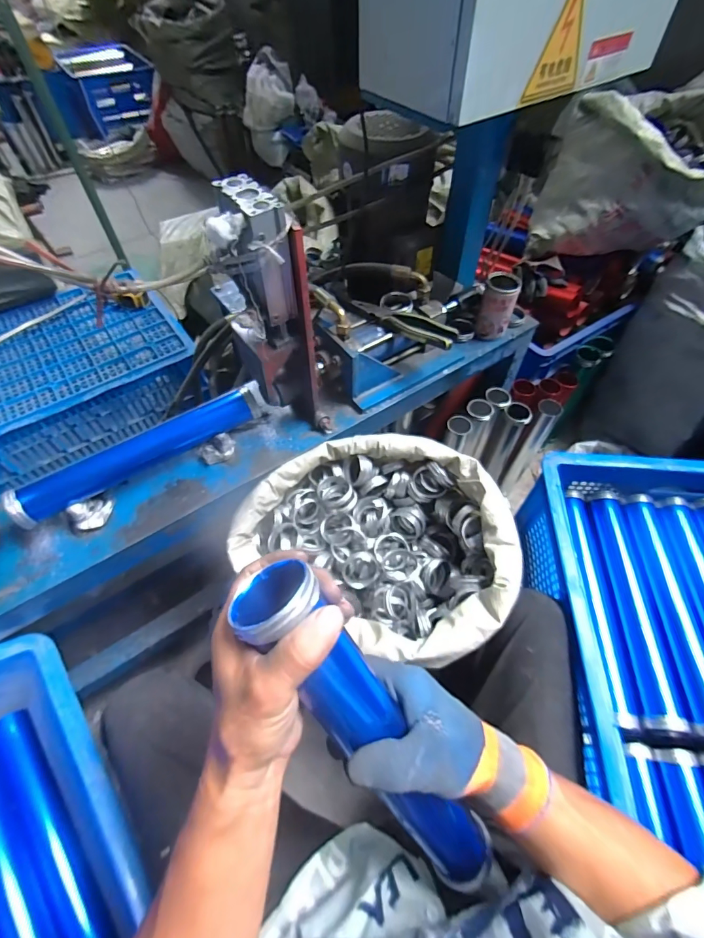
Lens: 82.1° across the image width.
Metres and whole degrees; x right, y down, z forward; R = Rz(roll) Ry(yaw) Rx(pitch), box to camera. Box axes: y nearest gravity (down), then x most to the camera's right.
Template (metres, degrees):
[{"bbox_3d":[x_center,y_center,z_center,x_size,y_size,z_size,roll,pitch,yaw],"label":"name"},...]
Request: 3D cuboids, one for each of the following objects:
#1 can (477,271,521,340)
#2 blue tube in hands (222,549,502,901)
[{"bbox_3d":[0.290,-0.327,0.807,0.063,0.115,0.060,0,56,1],"label":"can"},{"bbox_3d":[0.032,0.220,0.308,0.060,0.374,0.053,-37,22,-22],"label":"blue tube in hands"}]

